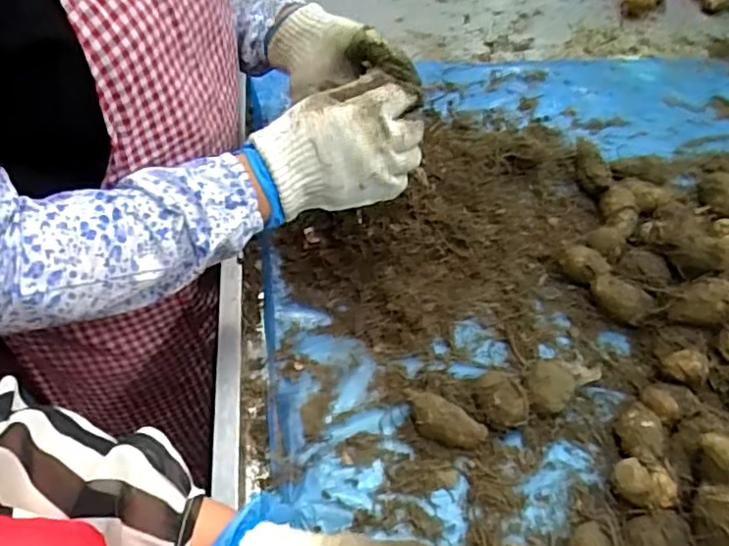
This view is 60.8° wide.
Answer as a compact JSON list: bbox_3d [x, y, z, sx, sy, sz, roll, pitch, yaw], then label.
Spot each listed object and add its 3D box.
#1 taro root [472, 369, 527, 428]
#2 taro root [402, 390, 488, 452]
[{"bbox_3d":[0.111,0.105,0.510,0.041,0.037,0.047,-1,53,-3],"label":"taro root"},{"bbox_3d":[0.062,0.120,0.496,0.068,0.030,0.027,23,56,14],"label":"taro root"}]

